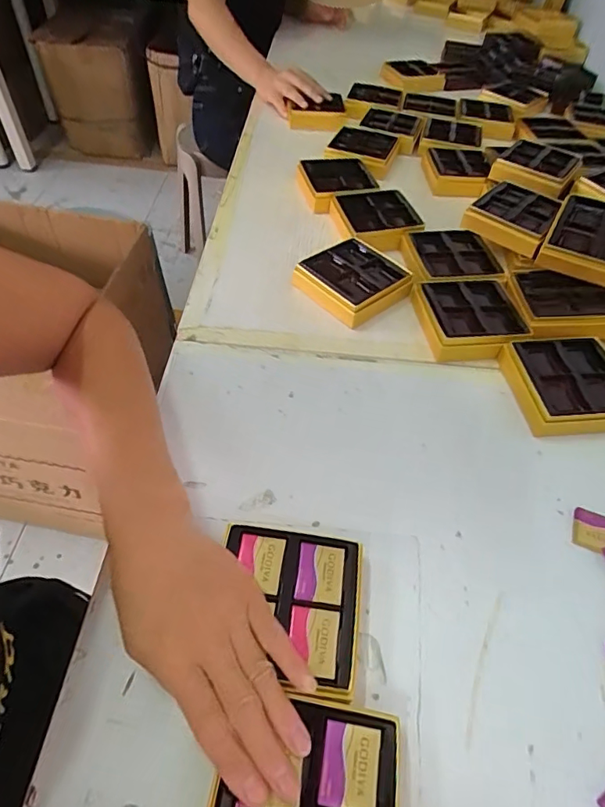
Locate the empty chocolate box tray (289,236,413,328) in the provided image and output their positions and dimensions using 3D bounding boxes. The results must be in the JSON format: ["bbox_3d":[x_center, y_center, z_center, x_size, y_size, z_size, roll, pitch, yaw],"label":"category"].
[{"bbox_3d":[0.058,-0.139,0.546,0.099,0.030,0.098,-31,59,-25],"label":"empty chocolate box tray"}]

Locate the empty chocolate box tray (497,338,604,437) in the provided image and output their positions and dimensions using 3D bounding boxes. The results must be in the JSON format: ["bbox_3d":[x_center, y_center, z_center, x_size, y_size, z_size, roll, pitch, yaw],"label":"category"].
[{"bbox_3d":[0.252,-0.019,0.462,0.092,0.031,0.096,-4,52,-7],"label":"empty chocolate box tray"}]

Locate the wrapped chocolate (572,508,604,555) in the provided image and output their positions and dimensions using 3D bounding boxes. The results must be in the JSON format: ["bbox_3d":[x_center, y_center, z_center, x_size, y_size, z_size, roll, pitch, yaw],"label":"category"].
[{"bbox_3d":[0.234,0.103,0.384,0.038,0.008,0.035,23,53,14],"label":"wrapped chocolate"}]

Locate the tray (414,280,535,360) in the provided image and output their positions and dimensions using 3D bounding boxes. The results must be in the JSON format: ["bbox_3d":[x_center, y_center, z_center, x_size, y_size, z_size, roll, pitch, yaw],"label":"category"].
[{"bbox_3d":[0.176,-0.092,0.514,0.099,0.030,0.105,-3,52,-6],"label":"tray"}]

